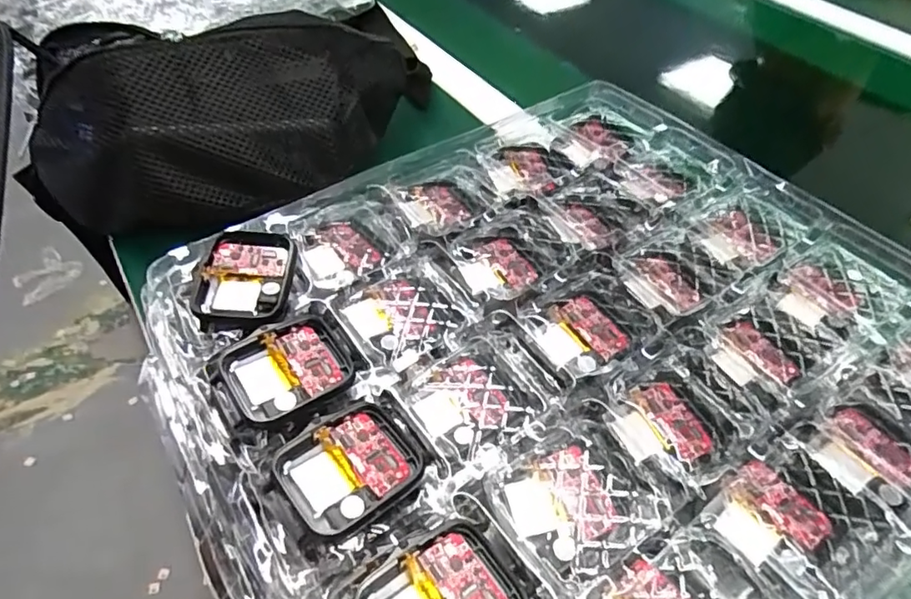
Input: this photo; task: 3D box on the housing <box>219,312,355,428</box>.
[{"bbox_3d":[-0.062,0.025,0.212,0.046,0.006,0.039,-23,54,-20],"label":"housing"}]

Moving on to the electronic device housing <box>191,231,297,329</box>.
[{"bbox_3d":[-0.088,-0.008,0.235,0.041,0.012,0.044,2,50,0],"label":"electronic device housing"}]

